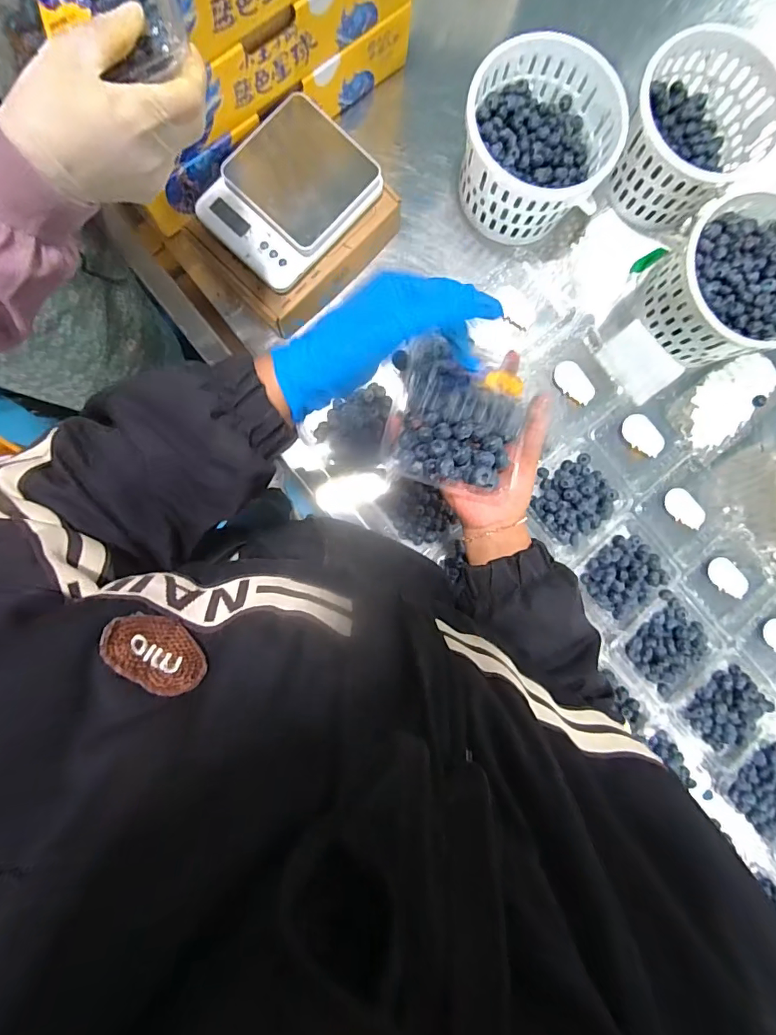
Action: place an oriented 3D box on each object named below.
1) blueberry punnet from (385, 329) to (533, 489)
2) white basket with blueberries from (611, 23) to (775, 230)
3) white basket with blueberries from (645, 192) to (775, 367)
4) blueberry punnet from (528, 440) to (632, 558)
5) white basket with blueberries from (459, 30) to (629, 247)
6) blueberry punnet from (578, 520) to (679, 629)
[{"bbox_3d":[0.058,-0.072,0.358,0.099,0.044,0.095,12,91,-3],"label":"blueberry punnet"},{"bbox_3d":[0.371,-0.481,0.577,0.172,0.106,0.157,0,92,-2],"label":"white basket with blueberries"},{"bbox_3d":[0.421,-0.279,0.567,0.172,0.110,0.163,0,92,-2],"label":"white basket with blueberries"},{"bbox_3d":[0.242,-0.029,0.593,0.129,0.036,0.117,-38,93,-1],"label":"blueberry punnet"},{"bbox_3d":[0.178,-0.451,0.568,0.172,0.115,0.181,0,92,-2],"label":"white basket with blueberries"},{"bbox_3d":[0.308,0.076,0.600,0.119,0.039,0.107,-39,93,-1],"label":"blueberry punnet"}]

